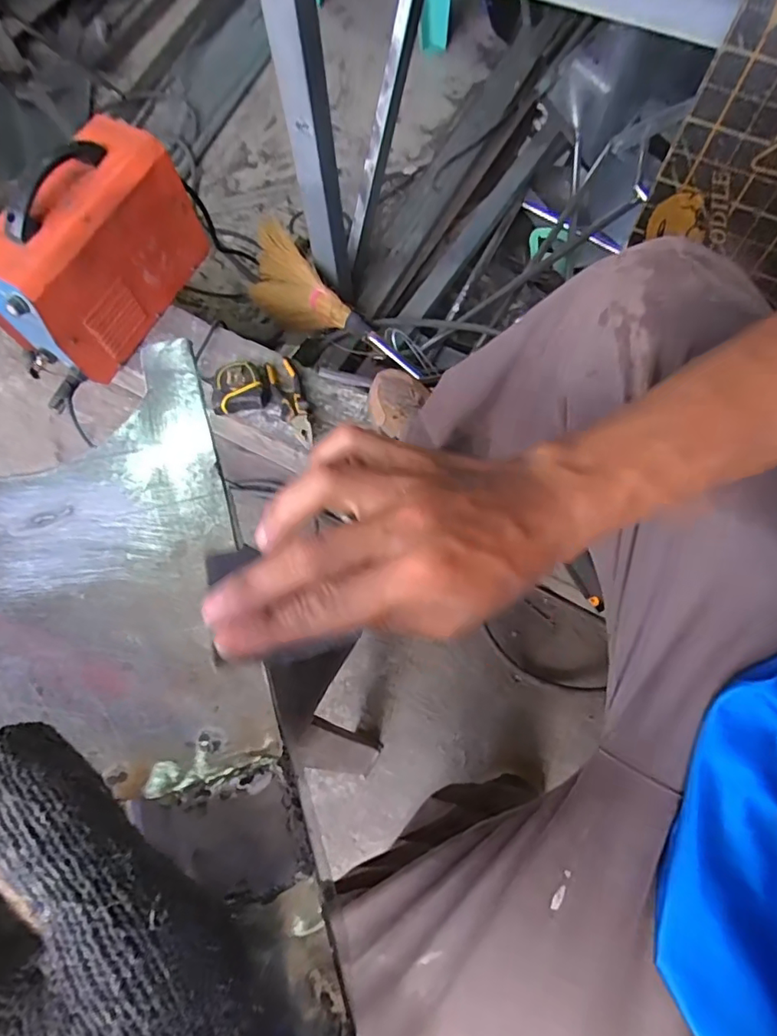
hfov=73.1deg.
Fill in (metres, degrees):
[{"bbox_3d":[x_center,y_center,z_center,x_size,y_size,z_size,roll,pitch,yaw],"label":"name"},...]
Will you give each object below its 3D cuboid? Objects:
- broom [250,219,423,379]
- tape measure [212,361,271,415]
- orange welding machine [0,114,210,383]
[{"bbox_3d":[-0.100,-0.411,1.035,0.411,0.196,0.072,31,74,11],"label":"broom"},{"bbox_3d":[-0.237,-0.209,0.825,0.089,0.034,0.076,-13,71,-3],"label":"tape measure"},{"bbox_3d":[-0.451,-0.407,0.802,0.135,0.217,0.326,27,73,10],"label":"orange welding machine"}]

